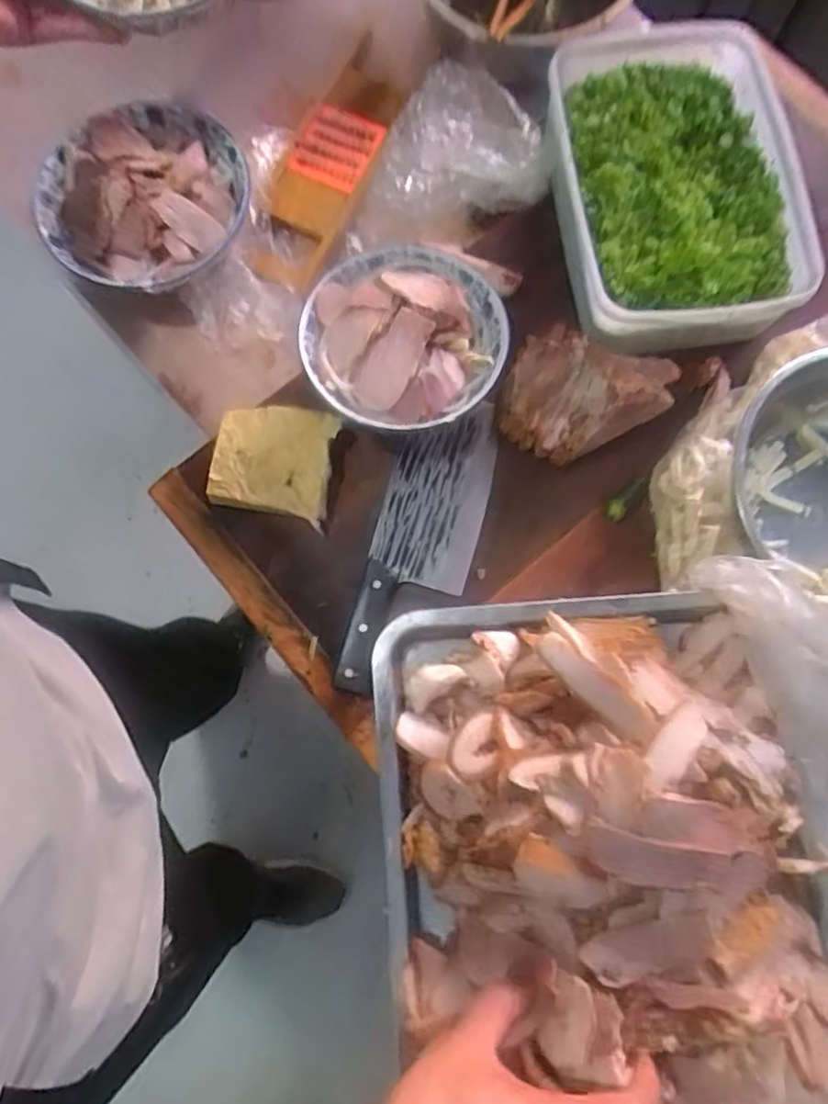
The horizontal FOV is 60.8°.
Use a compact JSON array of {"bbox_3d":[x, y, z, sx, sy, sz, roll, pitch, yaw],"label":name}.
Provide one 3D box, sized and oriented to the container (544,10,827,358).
[{"bbox_3d":[0.262,-0.363,0.697,0.240,0.071,0.351,0,77,-1],"label":"container"}]

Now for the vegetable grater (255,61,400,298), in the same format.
[{"bbox_3d":[-0.102,-0.421,0.797,0.102,0.040,0.316,20,77,4],"label":"vegetable grater"}]

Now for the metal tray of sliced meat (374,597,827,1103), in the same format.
[{"bbox_3d":[0.127,0.226,0.442,0.275,0.082,0.392,-4,77,-2],"label":"metal tray of sliced meat"}]

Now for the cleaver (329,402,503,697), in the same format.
[{"bbox_3d":[0.009,-0.008,0.659,0.092,0.020,0.292,15,77,2],"label":"cleaver"}]

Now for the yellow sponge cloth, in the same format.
[{"bbox_3d":[-0.131,-0.087,0.665,0.106,0.029,0.103,9,77,1],"label":"yellow sponge cloth"}]

